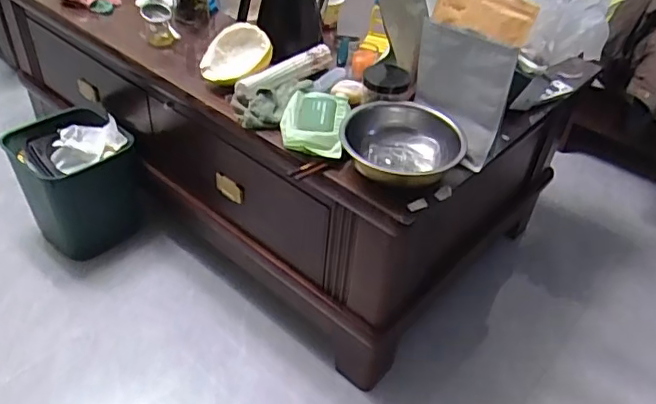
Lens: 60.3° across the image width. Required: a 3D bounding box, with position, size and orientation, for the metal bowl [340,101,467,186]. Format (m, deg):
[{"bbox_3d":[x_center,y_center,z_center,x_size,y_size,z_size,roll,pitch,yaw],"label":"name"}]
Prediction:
[{"bbox_3d":[0.124,-0.088,0.918,0.192,0.083,0.188,-3,33,4],"label":"metal bowl"}]

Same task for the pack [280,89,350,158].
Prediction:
[{"bbox_3d":[-0.021,-0.144,0.986,0.108,0.062,0.166,-2,34,6],"label":"pack"}]

